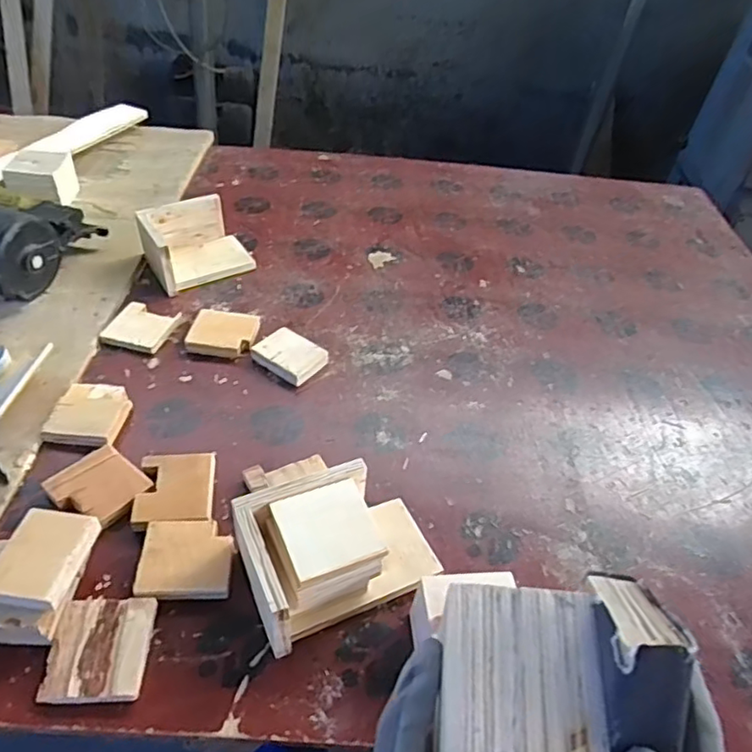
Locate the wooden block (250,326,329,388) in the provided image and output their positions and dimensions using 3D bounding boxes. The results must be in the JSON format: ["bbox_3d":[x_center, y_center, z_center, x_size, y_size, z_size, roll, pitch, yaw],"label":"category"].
[{"bbox_3d":[-0.126,-0.028,0.882,0.097,0.028,0.073,28,46,19],"label":"wooden block"}]

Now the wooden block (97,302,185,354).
[{"bbox_3d":[-0.351,-0.073,0.902,0.088,0.013,0.092,17,43,7],"label":"wooden block"}]

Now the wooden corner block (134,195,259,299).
[{"bbox_3d":[-0.304,-0.229,1.019,0.159,0.096,0.138,-19,50,-28],"label":"wooden corner block"}]

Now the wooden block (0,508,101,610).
[{"bbox_3d":[-0.317,0.170,0.578,0.068,0.026,0.093,9,47,2],"label":"wooden block"}]

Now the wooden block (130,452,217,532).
[{"bbox_3d":[-0.229,0.128,0.693,0.083,0.014,0.096,0,44,-11],"label":"wooden block"}]

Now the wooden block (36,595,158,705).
[{"bbox_3d":[-0.257,0.253,0.563,0.087,0.011,0.092,3,43,-8],"label":"wooden block"}]

